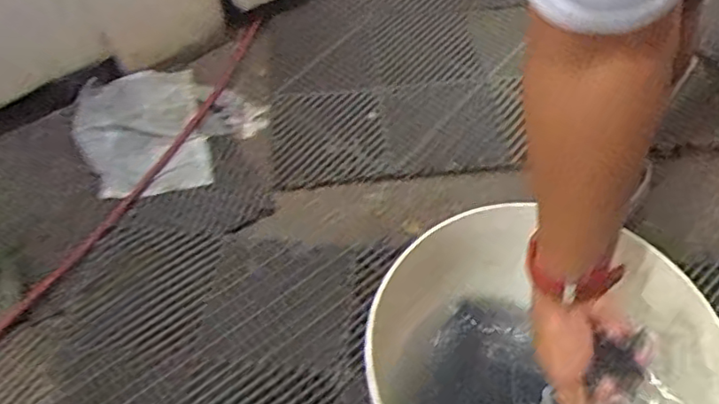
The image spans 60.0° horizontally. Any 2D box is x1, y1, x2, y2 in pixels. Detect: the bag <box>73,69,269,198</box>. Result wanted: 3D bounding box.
[{"bbox_3d":[-0.331,-0.141,1.109,0.324,0.034,0.287,-16,56,-9],"label":"bag"}]

